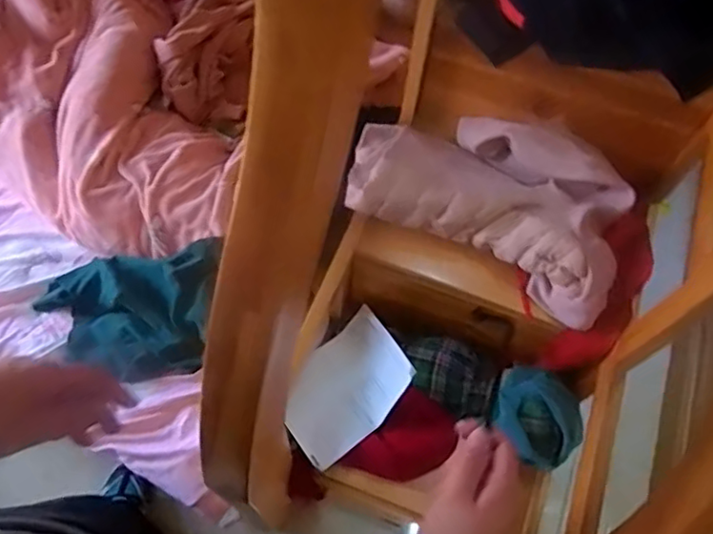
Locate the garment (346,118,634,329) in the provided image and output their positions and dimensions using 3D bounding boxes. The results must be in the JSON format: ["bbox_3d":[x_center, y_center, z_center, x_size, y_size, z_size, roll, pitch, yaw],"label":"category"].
[{"bbox_3d":[0.233,-0.144,1.063,0.476,0.123,0.282,25,64,9],"label":"garment"}]

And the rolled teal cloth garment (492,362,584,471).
[{"bbox_3d":[0.337,0.276,1.138,0.163,0.079,0.153,21,64,7],"label":"rolled teal cloth garment"}]

